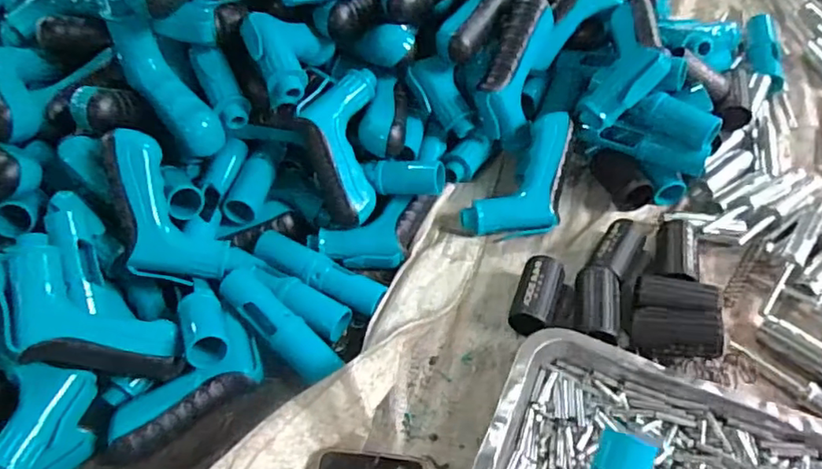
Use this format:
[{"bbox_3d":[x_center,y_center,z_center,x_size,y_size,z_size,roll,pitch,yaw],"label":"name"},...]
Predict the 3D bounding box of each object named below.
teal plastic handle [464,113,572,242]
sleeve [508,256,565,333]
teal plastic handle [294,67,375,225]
[{"bbox_3d":[0.109,-0.049,0.550,0.072,0.041,0.135,29,85,22],"label":"teal plastic handle"},{"bbox_3d":[0.103,0.052,0.490,0.033,0.029,0.067,14,52,15],"label":"sleeve"},{"bbox_3d":[-0.062,-0.078,0.527,0.064,0.033,0.139,-4,82,-1],"label":"teal plastic handle"}]

